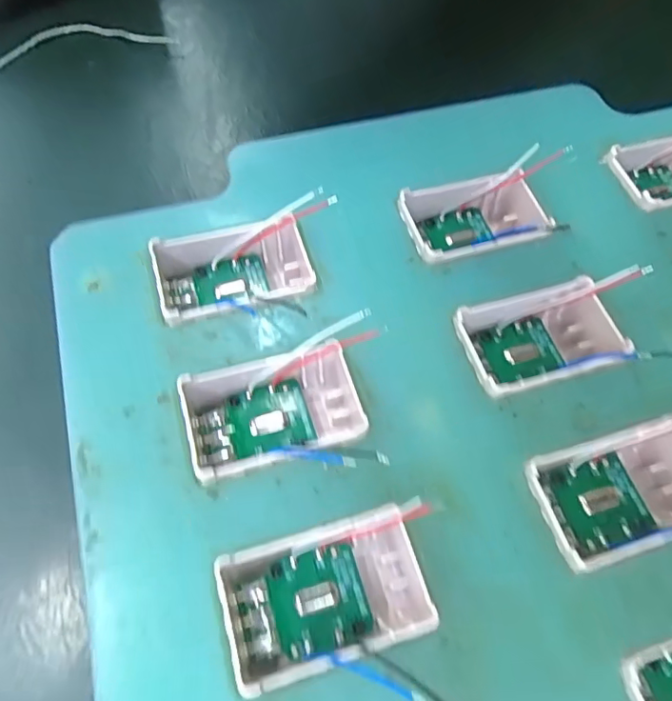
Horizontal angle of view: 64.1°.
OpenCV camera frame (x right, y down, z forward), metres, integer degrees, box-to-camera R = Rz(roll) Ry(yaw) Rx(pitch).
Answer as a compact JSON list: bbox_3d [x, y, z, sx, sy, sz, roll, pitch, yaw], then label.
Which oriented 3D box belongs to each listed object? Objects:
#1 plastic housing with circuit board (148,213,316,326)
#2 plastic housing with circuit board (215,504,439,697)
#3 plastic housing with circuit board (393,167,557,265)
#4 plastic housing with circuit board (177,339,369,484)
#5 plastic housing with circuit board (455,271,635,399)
[{"bbox_3d":[-0.021,-0.015,0.115,0.032,0.014,0.020,-13,64,-10],"label":"plastic housing with circuit board"},{"bbox_3d":[-0.002,0.039,0.087,0.031,0.011,0.019,-14,64,-11],"label":"plastic housing with circuit board"},{"bbox_3d":[0.031,-0.029,0.125,0.032,0.012,0.019,-15,64,-11],"label":"plastic housing with circuit board"},{"bbox_3d":[-0.012,0.012,0.100,0.031,0.010,0.020,-13,64,-11],"label":"plastic housing with circuit board"},{"bbox_3d":[0.043,-0.003,0.112,0.037,0.010,0.019,-18,65,-13],"label":"plastic housing with circuit board"}]

